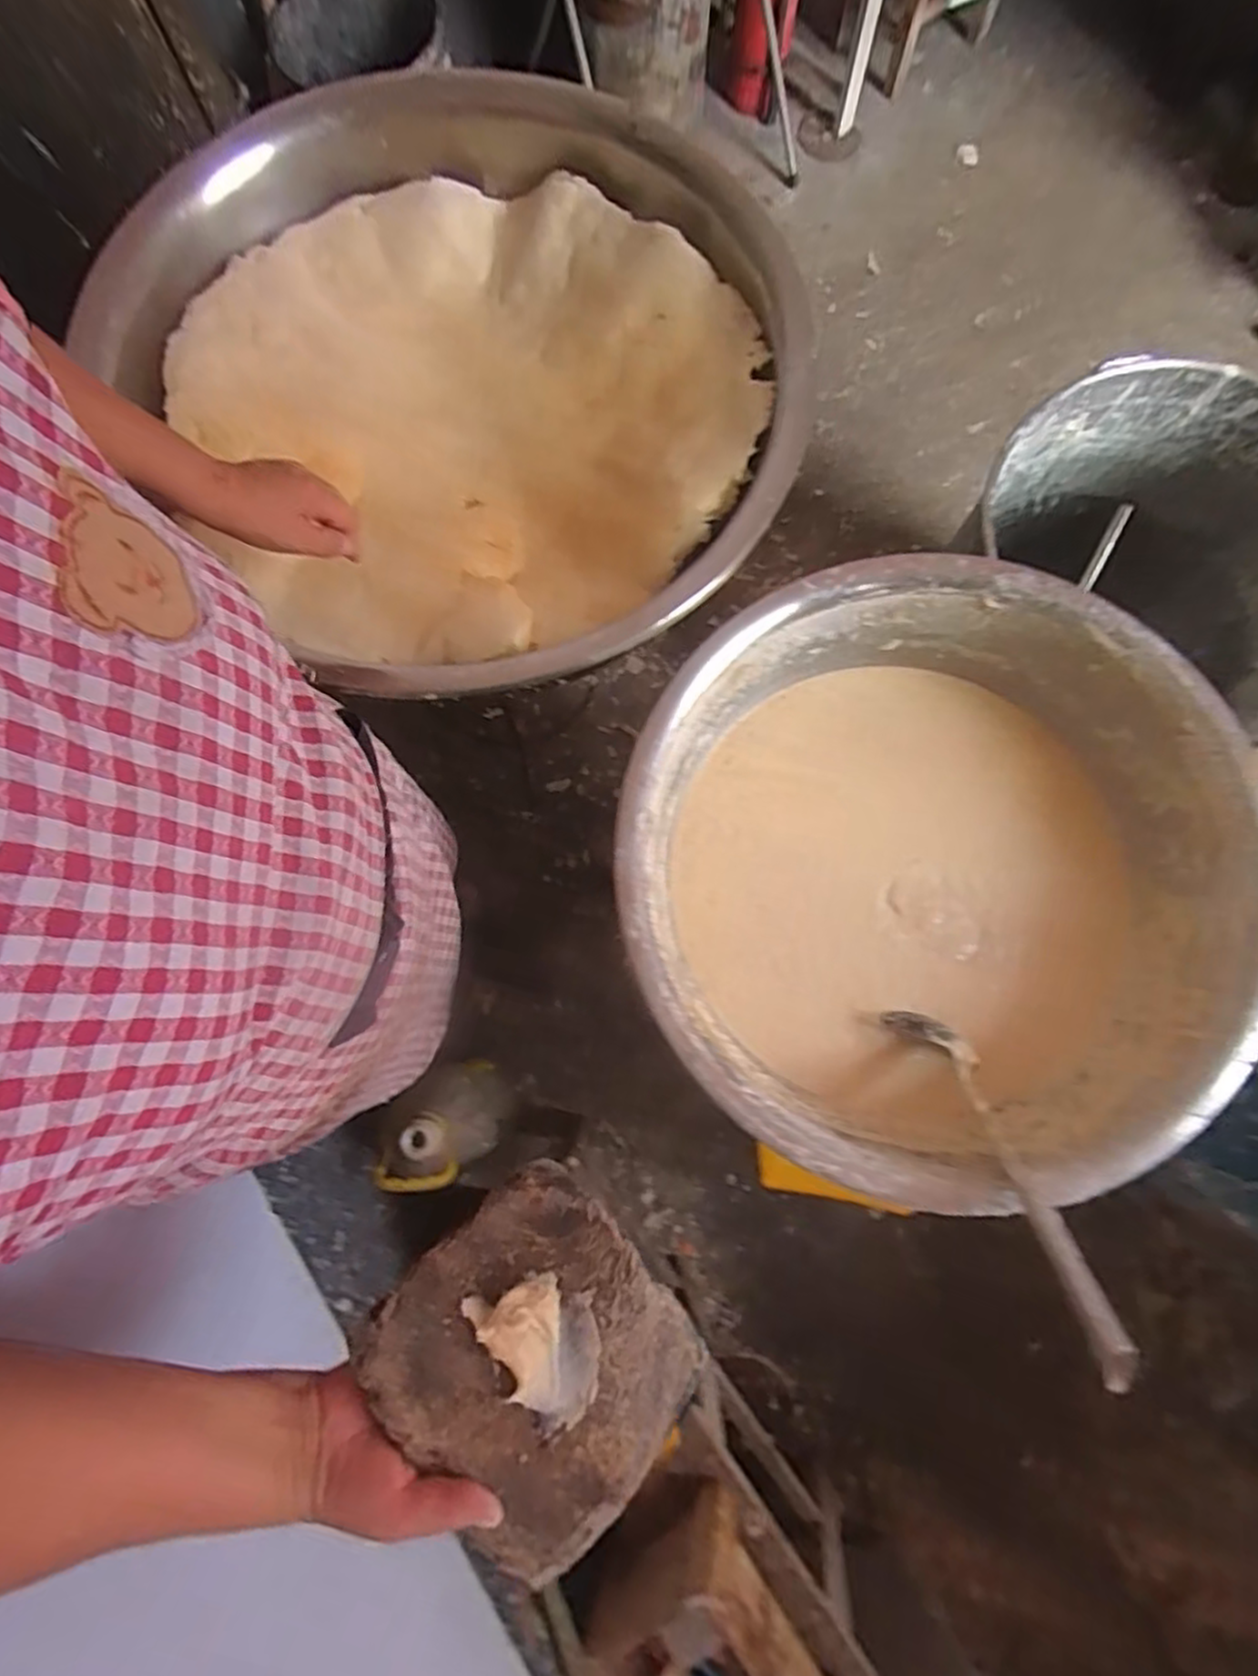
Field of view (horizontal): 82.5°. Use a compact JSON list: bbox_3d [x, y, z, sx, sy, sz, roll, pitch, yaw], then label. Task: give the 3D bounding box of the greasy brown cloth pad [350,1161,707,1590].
[{"bbox_3d":[-0.050,0.294,0.405,0.148,0.028,0.165,-38,80,-25],"label":"greasy brown cloth pad"}]

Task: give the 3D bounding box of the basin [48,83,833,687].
[{"bbox_3d":[-0.161,-0.469,0.721,0.674,0.112,0.609,35,81,8],"label":"basin"}]

